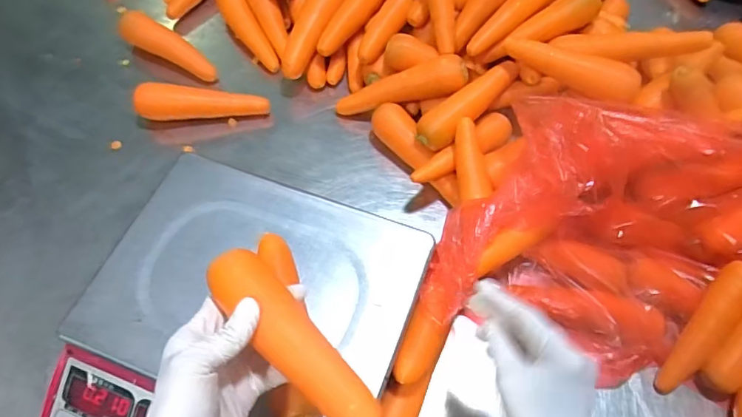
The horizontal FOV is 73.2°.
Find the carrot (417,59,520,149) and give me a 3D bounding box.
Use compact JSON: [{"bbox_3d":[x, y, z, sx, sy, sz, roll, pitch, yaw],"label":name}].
[{"bbox_3d":[0.125,-0.135,0.635,0.153,0.034,0.046,-40,67,-19],"label":"carrot"}]

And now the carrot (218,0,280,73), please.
[{"bbox_3d":[-0.191,-0.279,0.777,0.038,0.030,0.180,-29,76,-14],"label":"carrot"}]

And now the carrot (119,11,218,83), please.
[{"bbox_3d":[-0.310,-0.244,0.761,0.173,0.054,0.040,27,64,15],"label":"carrot"}]

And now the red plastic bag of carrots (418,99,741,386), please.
[{"bbox_3d":[0.341,0.051,0.500,0.494,0.141,0.289,19,63,12],"label":"red plastic bag of carrots"}]

